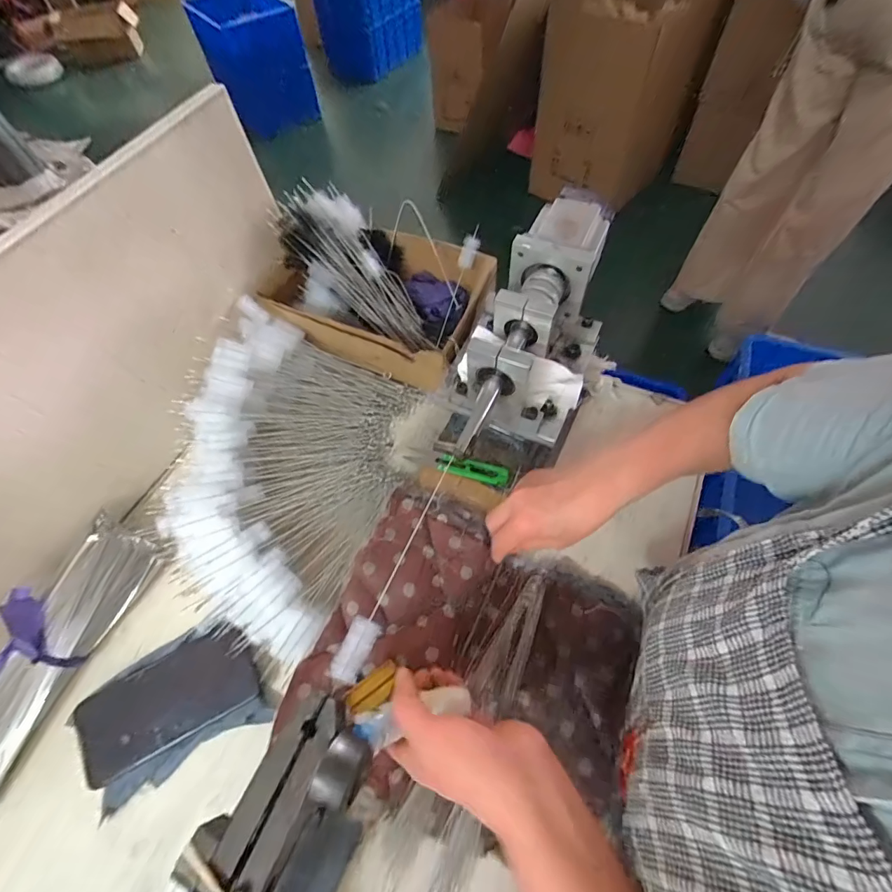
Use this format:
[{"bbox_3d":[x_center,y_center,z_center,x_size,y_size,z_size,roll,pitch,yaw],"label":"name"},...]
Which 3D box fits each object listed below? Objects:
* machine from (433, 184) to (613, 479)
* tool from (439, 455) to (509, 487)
[{"bbox_3d":[0.090,-0.112,0.463,0.139,0.149,0.316,22,64,15],"label":"machine"},{"bbox_3d":[0.030,0.025,0.464,0.077,0.010,0.025,12,62,10],"label":"tool"}]

